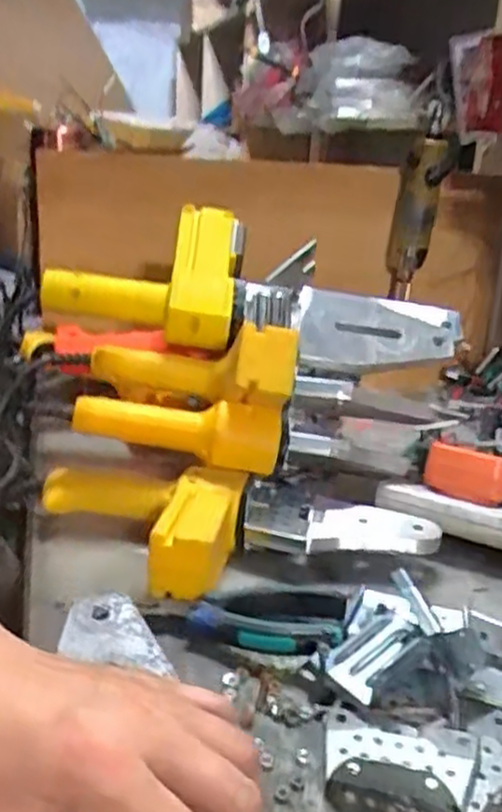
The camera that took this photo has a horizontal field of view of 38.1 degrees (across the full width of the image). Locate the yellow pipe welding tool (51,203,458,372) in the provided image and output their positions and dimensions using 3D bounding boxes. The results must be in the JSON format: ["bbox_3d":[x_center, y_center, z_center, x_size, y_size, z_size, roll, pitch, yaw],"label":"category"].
[{"bbox_3d":[0.008,-0.088,0.609,0.332,0.114,0.052,18,-16,-7],"label":"yellow pipe welding tool"}]

